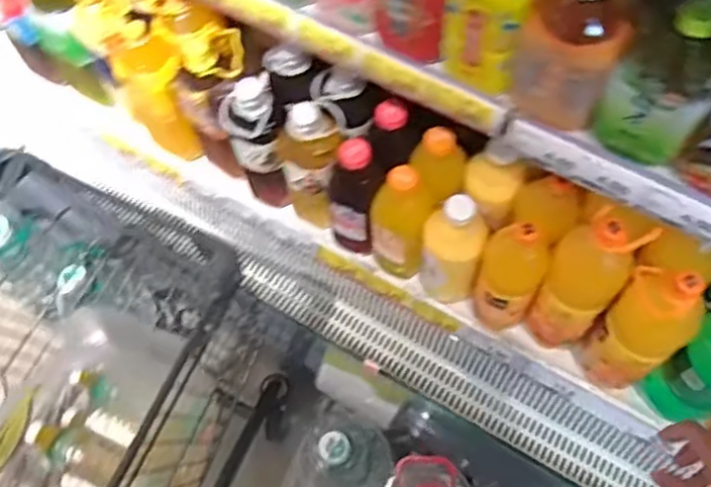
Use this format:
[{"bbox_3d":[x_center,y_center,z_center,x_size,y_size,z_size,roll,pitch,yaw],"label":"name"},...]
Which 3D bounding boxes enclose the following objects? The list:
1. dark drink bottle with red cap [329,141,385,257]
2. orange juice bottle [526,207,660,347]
[{"bbox_3d":[0.004,-0.063,1.090,0.068,0.260,0.072,34,71,17],"label":"dark drink bottle with red cap"},{"bbox_3d":[0.309,0.048,0.966,0.098,0.301,0.103,38,56,20],"label":"orange juice bottle"}]

